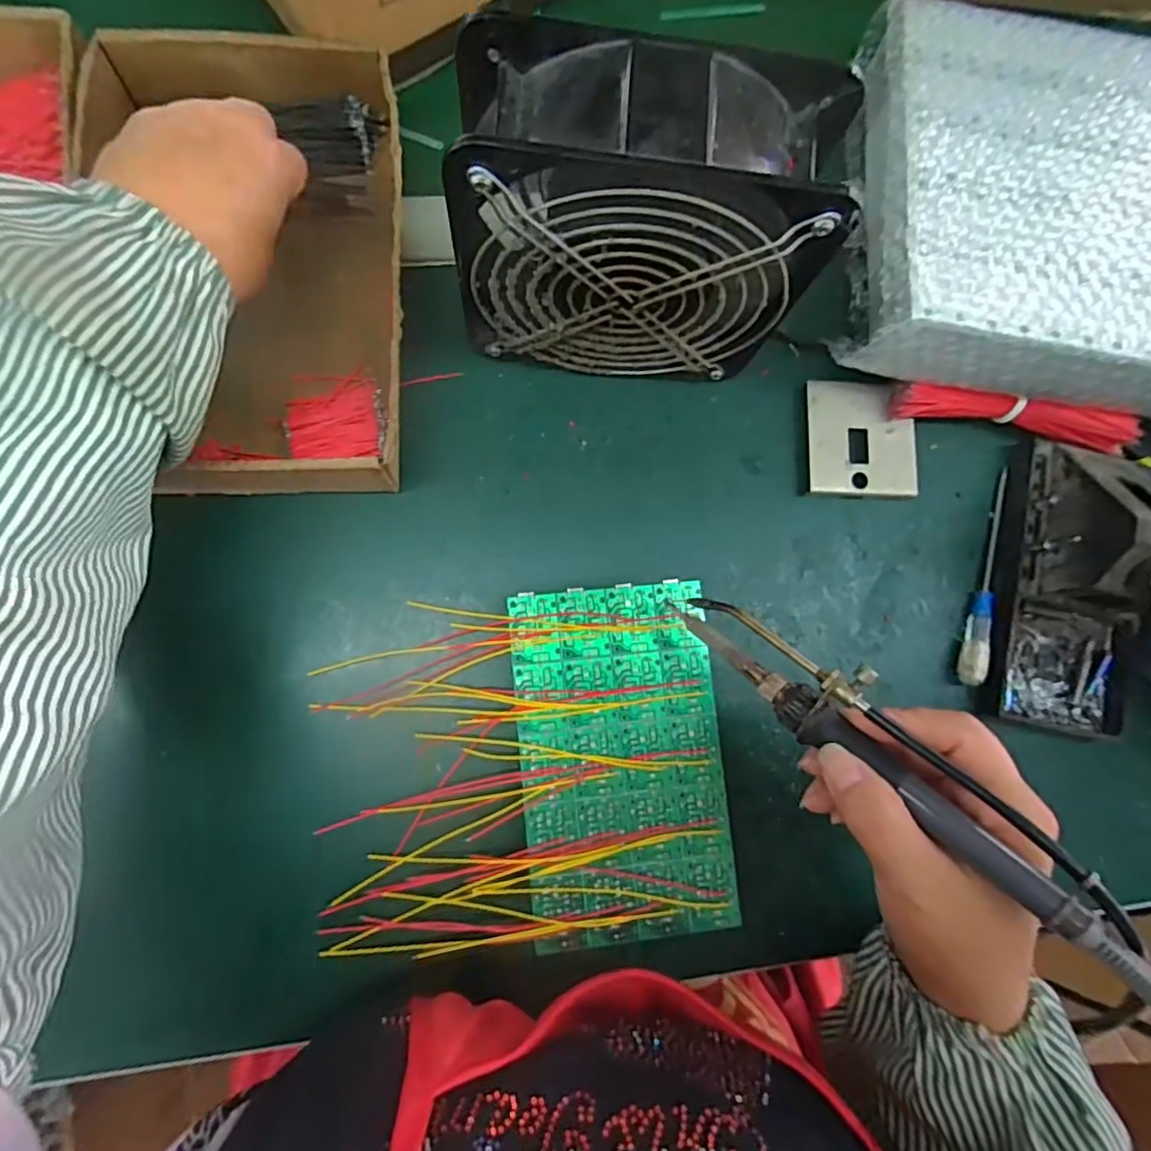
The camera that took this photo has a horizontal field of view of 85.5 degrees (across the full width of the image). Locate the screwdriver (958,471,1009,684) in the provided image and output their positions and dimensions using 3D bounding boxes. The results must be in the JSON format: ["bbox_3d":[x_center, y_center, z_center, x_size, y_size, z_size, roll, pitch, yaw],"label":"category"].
[{"bbox_3d":[0.236,0.000,0.352,0.010,0.015,0.126,20,81,-3],"label":"screwdriver"}]

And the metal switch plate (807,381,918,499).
[{"bbox_3d":[0.163,-0.077,0.355,0.064,0.013,0.063,3,82,-5],"label":"metal switch plate"}]

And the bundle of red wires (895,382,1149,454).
[{"bbox_3d":[0.248,-0.090,0.347,0.140,0.030,0.019,6,82,-5],"label":"bundle of red wires"}]

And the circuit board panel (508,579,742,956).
[{"bbox_3d":[0.023,0.093,0.319,0.100,0.012,0.171,-6,83,-6],"label":"circuit board panel"}]

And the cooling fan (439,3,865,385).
[{"bbox_3d":[0.024,-0.146,0.281,0.146,0.150,0.054,4,82,-5],"label":"cooling fan"}]

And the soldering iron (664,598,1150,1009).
[{"bbox_3d":[0.119,0.068,0.235,0.031,0.024,0.202,-42,61,-9],"label":"soldering iron"}]

